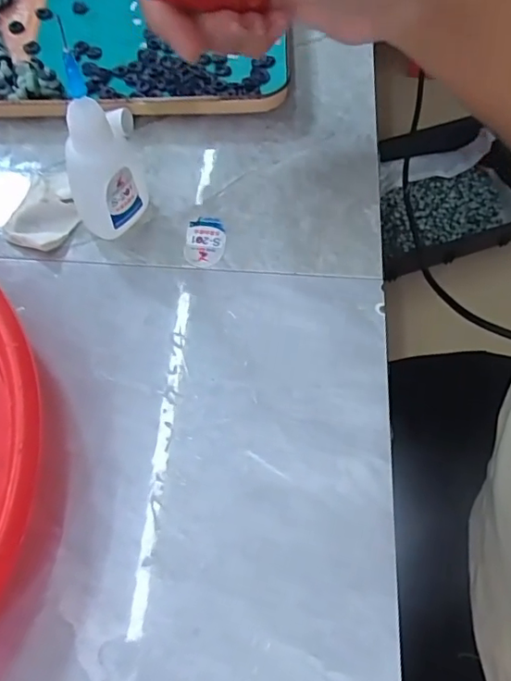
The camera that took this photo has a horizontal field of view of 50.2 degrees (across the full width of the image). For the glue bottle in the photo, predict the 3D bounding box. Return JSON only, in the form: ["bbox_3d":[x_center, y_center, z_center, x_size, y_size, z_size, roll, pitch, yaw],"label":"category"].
[{"bbox_3d":[-0.066,-0.077,0.230,0.017,0.084,0.029,32,68,13],"label":"glue bottle"}]

